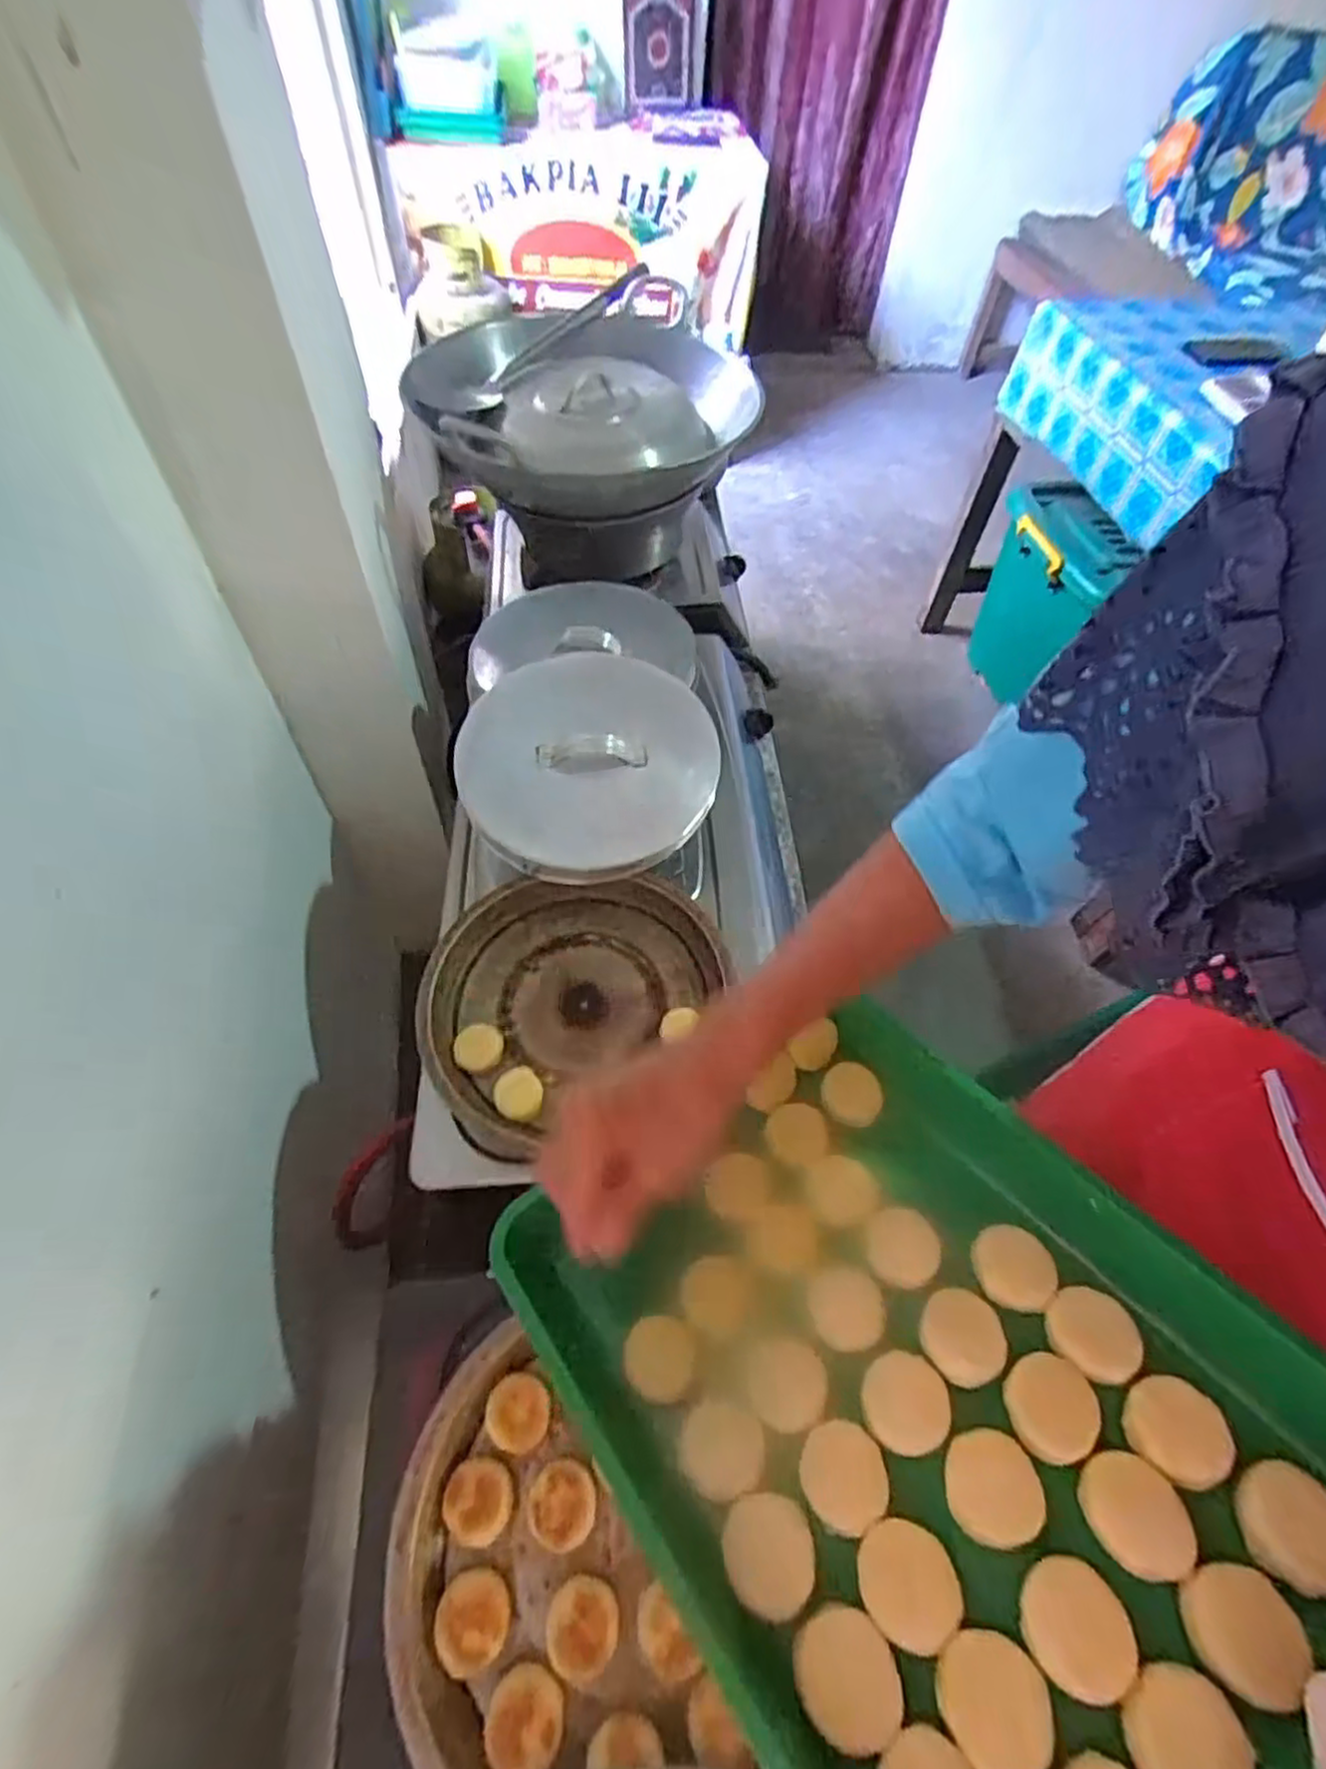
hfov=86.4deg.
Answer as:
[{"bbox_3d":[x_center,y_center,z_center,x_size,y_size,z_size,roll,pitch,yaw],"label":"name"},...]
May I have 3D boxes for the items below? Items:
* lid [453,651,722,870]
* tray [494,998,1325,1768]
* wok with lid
[{"bbox_3d":[-0.073,-0.128,0.700,0.241,0.048,0.247,1,58,-1],"label":"lid"},{"bbox_3d":[0.118,0.227,0.338,0.280,0.046,0.353,-31,46,-20],"label":"tray"},{"bbox_3d":[-0.095,-0.589,0.971,0.420,0.247,0.414,-19,60,-13],"label":"wok with lid"}]

